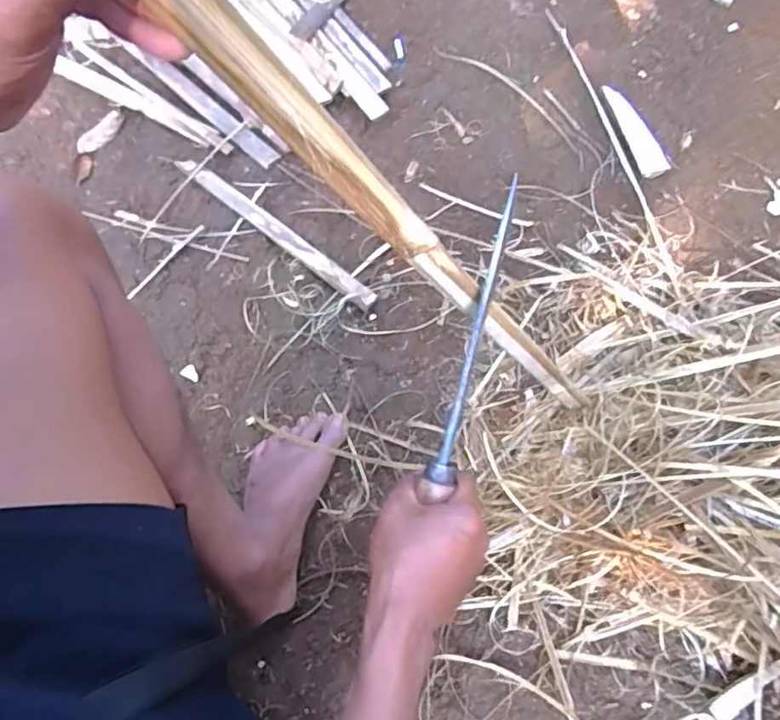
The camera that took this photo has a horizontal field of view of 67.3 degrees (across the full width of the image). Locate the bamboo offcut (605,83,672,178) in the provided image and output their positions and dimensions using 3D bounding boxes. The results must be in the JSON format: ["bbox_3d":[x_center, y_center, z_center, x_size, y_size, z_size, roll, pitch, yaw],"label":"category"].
[{"bbox_3d":[0.351,-0.329,0.837,0.043,0.008,0.163,-12,68,-3],"label":"bamboo offcut"}]

